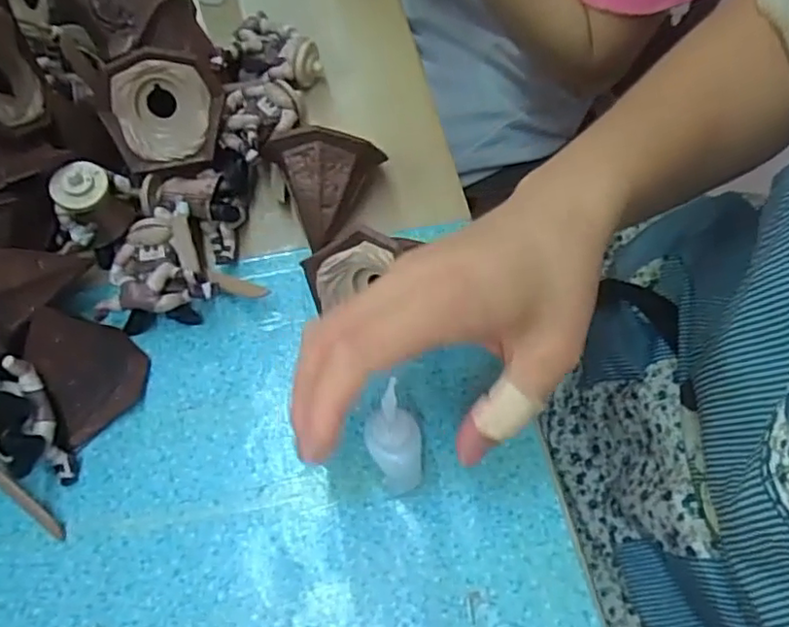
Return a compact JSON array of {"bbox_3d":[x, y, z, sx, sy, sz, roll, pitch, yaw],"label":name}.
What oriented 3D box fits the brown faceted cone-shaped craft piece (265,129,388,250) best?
[{"bbox_3d":[-0.034,-0.077,0.347,0.054,0.049,0.051,-26,68,-11],"label":"brown faceted cone-shaped craft piece"}]

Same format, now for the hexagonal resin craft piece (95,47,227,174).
[{"bbox_3d":[-0.127,-0.113,0.348,0.064,0.059,0.025,-10,23,-4],"label":"hexagonal resin craft piece"}]

